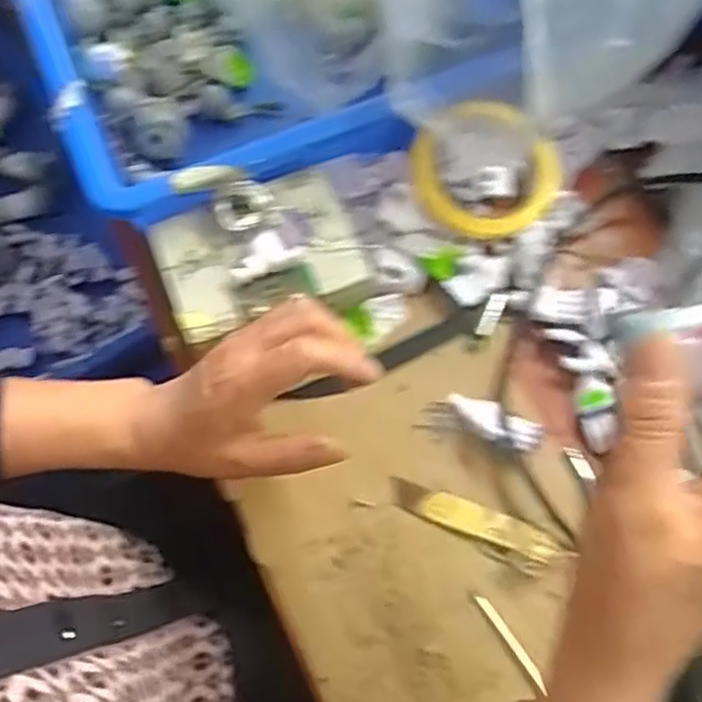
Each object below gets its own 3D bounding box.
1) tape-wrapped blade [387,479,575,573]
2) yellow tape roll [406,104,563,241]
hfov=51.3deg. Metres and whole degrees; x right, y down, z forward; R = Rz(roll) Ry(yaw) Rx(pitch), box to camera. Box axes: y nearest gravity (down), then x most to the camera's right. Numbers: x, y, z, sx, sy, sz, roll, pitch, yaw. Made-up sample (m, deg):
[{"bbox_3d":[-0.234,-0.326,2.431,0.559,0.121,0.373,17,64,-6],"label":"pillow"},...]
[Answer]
[{"bbox_3d":[0.076,0.104,0.442,0.108,0.013,0.024,27,69,11],"label":"tape-wrapped blade"},{"bbox_3d":[0.094,-0.125,0.507,0.098,0.015,0.094,0,90,-5],"label":"yellow tape roll"}]

